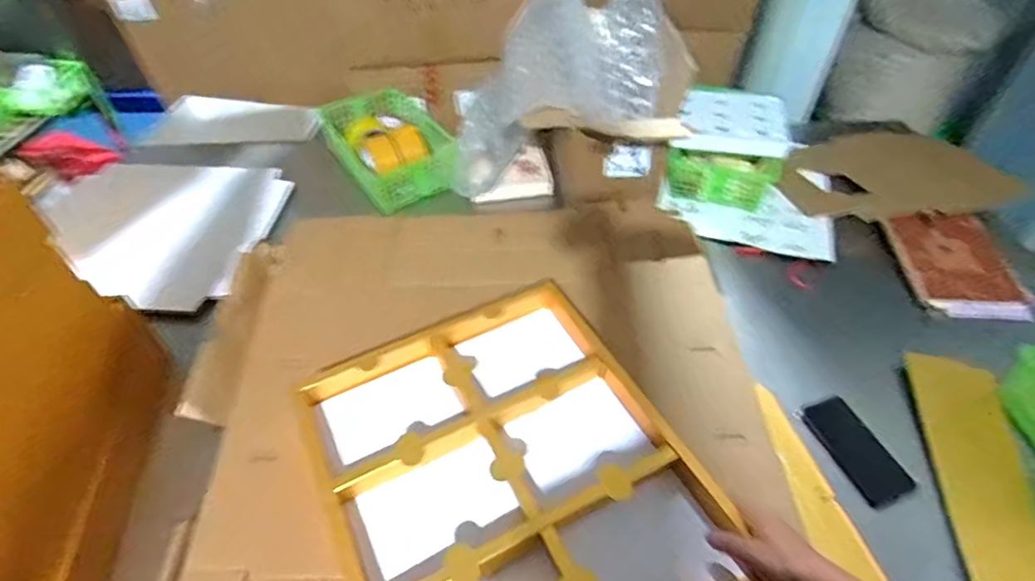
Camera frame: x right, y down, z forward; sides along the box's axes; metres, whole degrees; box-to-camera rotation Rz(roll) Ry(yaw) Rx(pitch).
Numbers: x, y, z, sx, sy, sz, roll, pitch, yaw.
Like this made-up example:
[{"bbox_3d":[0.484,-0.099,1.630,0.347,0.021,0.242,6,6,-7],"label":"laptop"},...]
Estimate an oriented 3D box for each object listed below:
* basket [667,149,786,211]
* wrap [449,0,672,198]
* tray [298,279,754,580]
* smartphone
[{"bbox_3d":[0.441,-0.249,1.209,0.225,0.087,0.105,18,50,15],"label":"basket"},{"bbox_3d":[0.075,-0.406,1.125,0.539,0.229,0.283,-35,52,3],"label":"wrap"},{"bbox_3d":[-0.007,0.215,0.640,0.370,0.061,0.437,-21,51,-18],"label":"tray"},{"bbox_3d":[0.491,0.230,0.814,0.078,0.012,0.155,-23,59,-10],"label":"smartphone"}]

